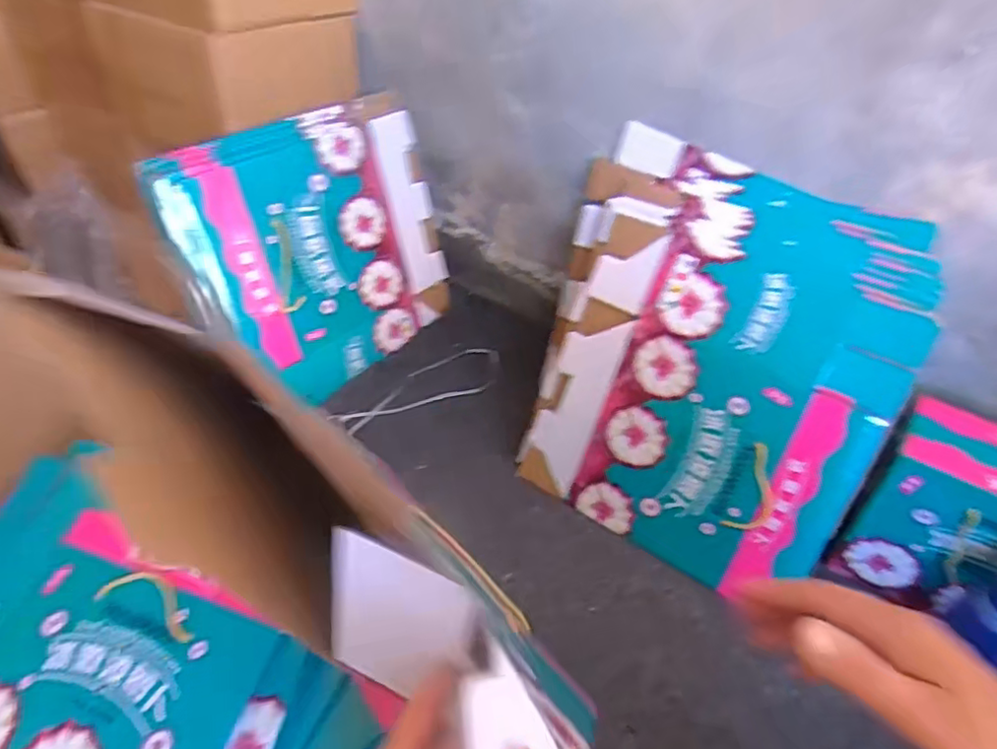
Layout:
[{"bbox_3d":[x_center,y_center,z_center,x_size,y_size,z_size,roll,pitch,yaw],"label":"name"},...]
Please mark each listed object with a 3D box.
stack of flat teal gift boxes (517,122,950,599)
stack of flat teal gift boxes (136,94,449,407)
[{"bbox_3d":[0.296,-0.016,0.956,0.521,0.581,0.093,28,14,25],"label":"stack of flat teal gift boxes"},{"bbox_3d":[-0.301,-0.212,1.131,0.067,0.450,0.481,16,40,40],"label":"stack of flat teal gift boxes"}]

